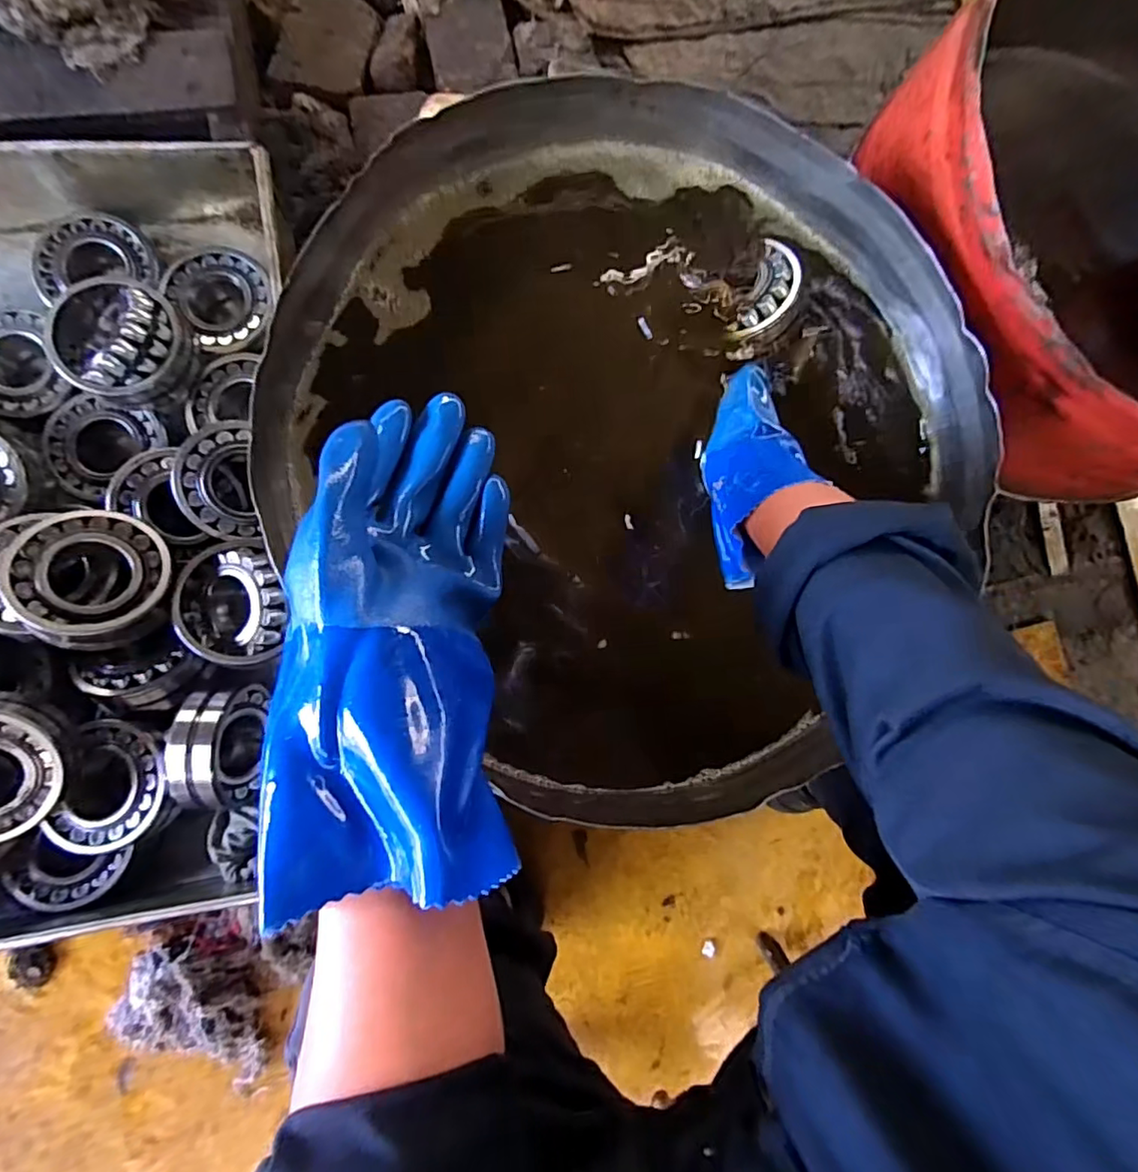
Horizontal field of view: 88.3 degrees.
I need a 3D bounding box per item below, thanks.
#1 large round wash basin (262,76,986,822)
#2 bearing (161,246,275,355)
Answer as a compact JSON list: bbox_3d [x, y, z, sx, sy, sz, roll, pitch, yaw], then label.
[{"bbox_3d":[0.076,-0.105,0.542,0.542,0.194,0.593,1,85,-7],"label":"large round wash basin"},{"bbox_3d":[-0.359,-0.295,0.607,0.097,0.029,0.116,-7,86,-7],"label":"bearing"}]

